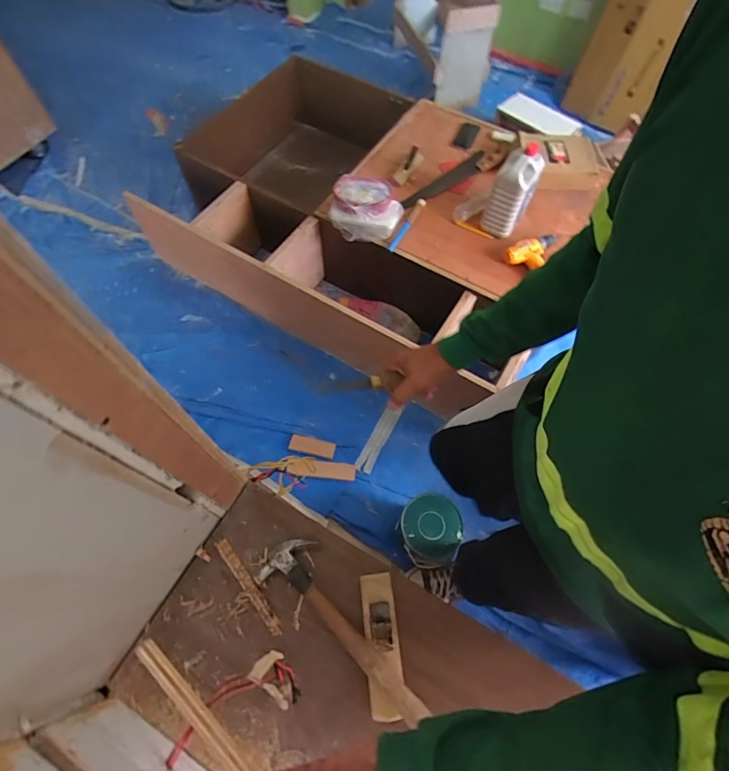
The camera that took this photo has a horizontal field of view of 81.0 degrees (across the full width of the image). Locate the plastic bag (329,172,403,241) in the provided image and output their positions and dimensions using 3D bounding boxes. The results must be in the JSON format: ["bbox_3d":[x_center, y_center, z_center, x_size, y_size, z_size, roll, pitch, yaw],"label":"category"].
[{"bbox_3d":[0.007,-0.596,1.433,0.235,0.126,0.179,2,63,0],"label":"plastic bag"}]

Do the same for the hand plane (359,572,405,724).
[{"bbox_3d":[0.026,0.381,0.640,0.051,0.039,0.184,-5,63,-3],"label":"hand plane"}]

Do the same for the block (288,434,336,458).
[{"bbox_3d":[-0.180,0.211,1.474,0.156,0.015,0.057,12,63,5],"label":"block"}]

